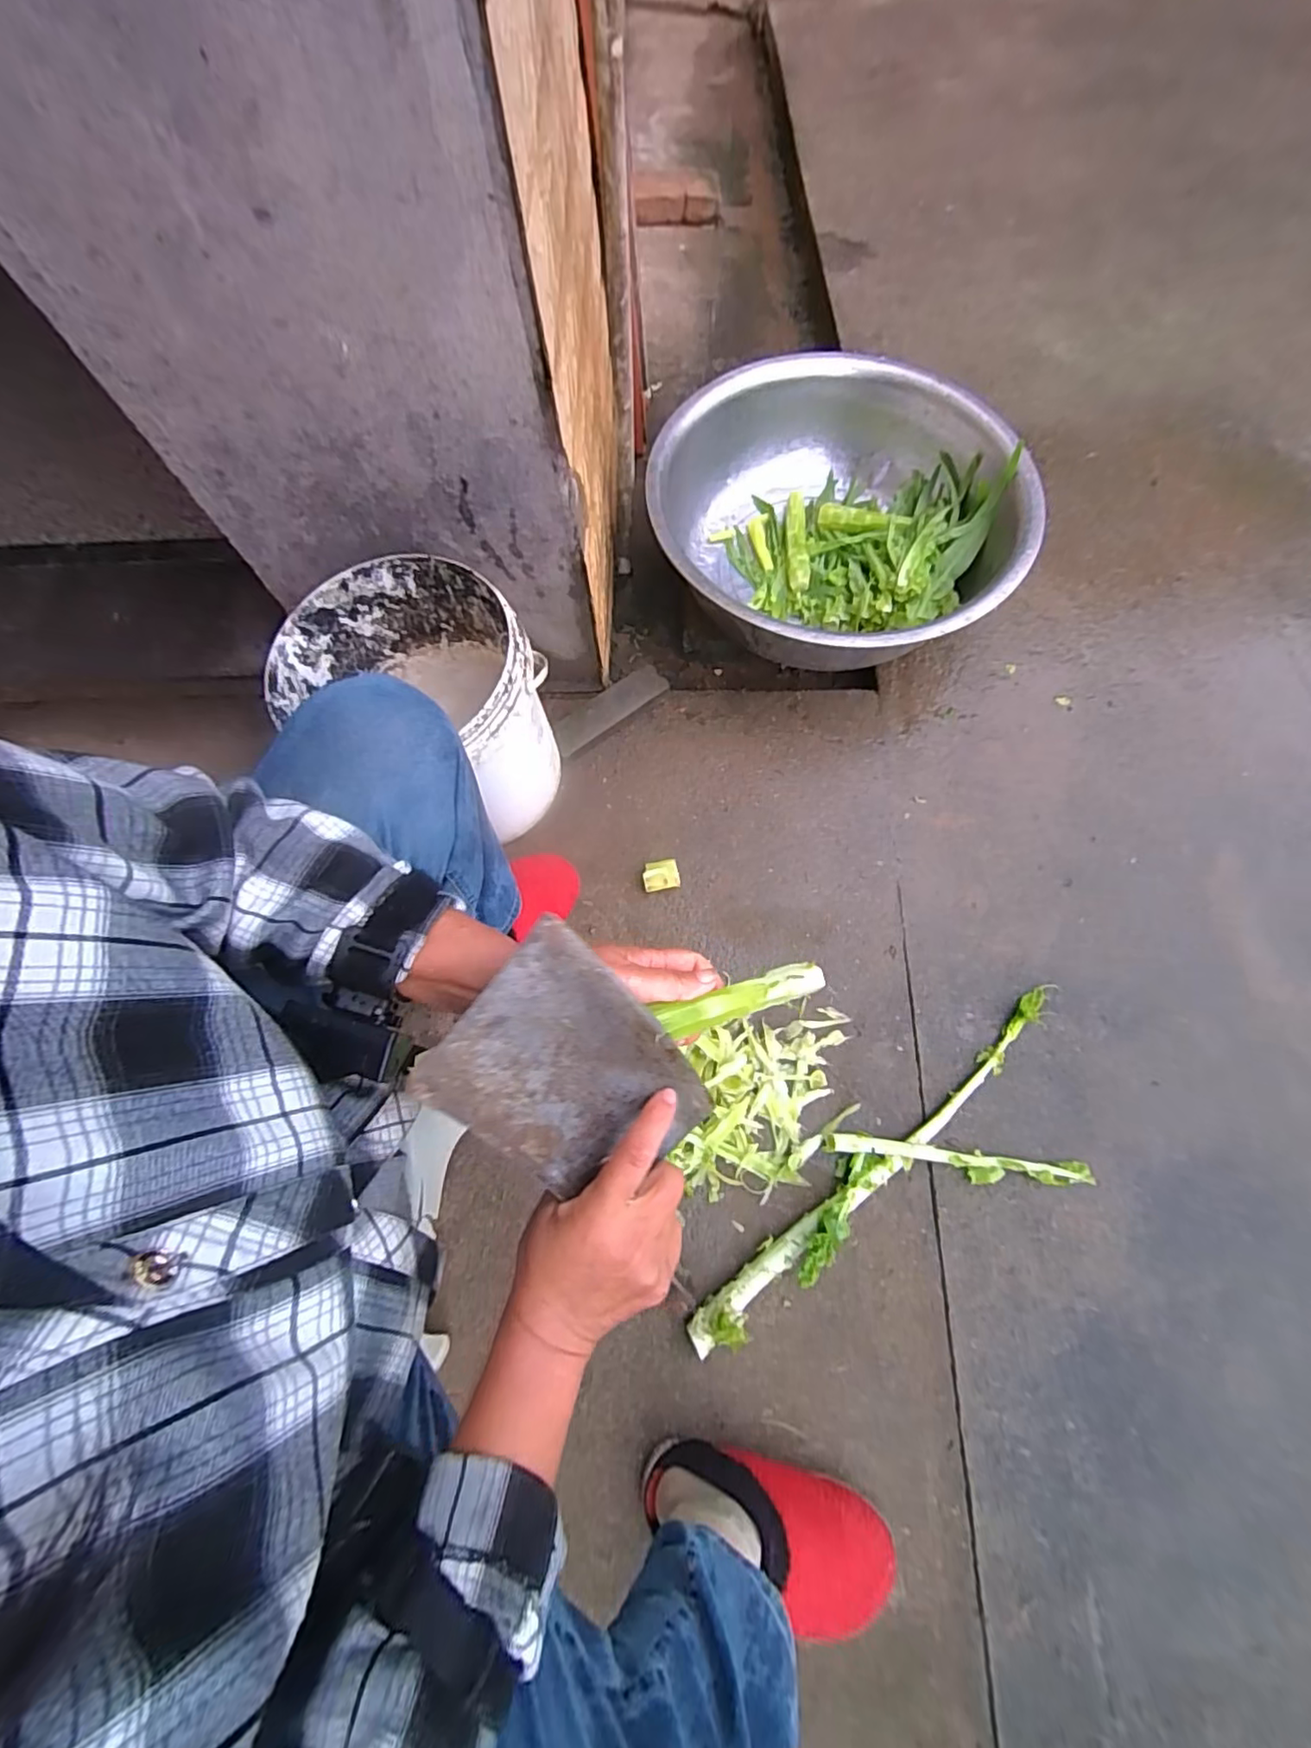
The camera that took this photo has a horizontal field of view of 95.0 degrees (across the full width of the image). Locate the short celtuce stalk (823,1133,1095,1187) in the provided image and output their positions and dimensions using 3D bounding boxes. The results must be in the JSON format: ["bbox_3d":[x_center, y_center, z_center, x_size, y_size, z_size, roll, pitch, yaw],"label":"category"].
[{"bbox_3d":[0.346,0.331,0.687,0.299,0.031,0.034,5,70,4],"label":"short celtuce stalk"}]

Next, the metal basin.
[{"bbox_3d":[0.264,-0.521,0.902,0.526,0.176,0.516,-1,70,2],"label":"metal basin"}]

